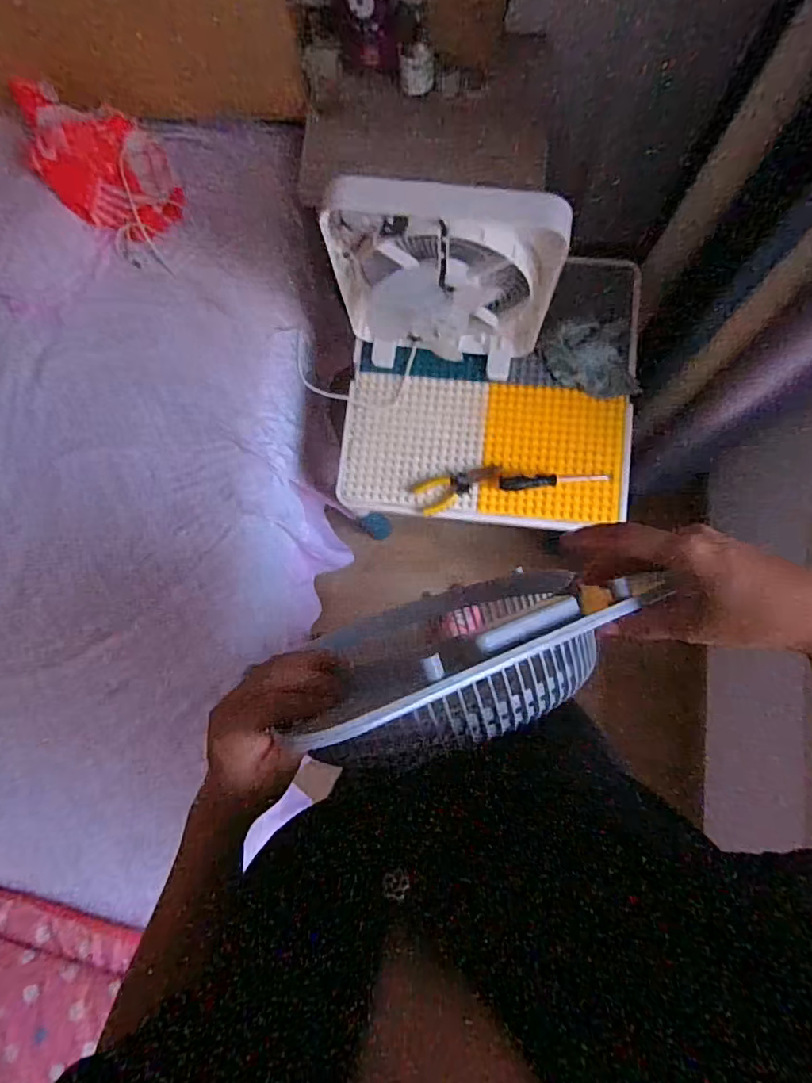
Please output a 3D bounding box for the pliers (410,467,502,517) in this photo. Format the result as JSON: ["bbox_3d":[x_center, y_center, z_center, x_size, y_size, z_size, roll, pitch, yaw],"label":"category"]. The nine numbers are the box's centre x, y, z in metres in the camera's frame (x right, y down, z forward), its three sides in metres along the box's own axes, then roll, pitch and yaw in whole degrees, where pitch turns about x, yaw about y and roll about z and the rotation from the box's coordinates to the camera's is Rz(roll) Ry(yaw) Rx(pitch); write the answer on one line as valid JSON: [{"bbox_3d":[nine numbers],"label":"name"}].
[{"bbox_3d":[0.091,-0.104,0.960,0.154,0.010,0.064,-28,81,0],"label":"pliers"}]

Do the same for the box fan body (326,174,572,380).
[{"bbox_3d":[0.056,-0.385,0.831,0.318,0.336,0.091,12,84,6],"label":"box fan body"}]

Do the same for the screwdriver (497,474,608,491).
[{"bbox_3d":[0.256,-0.107,0.939,0.184,0.024,0.022,-4,82,4],"label":"screwdriver"}]

